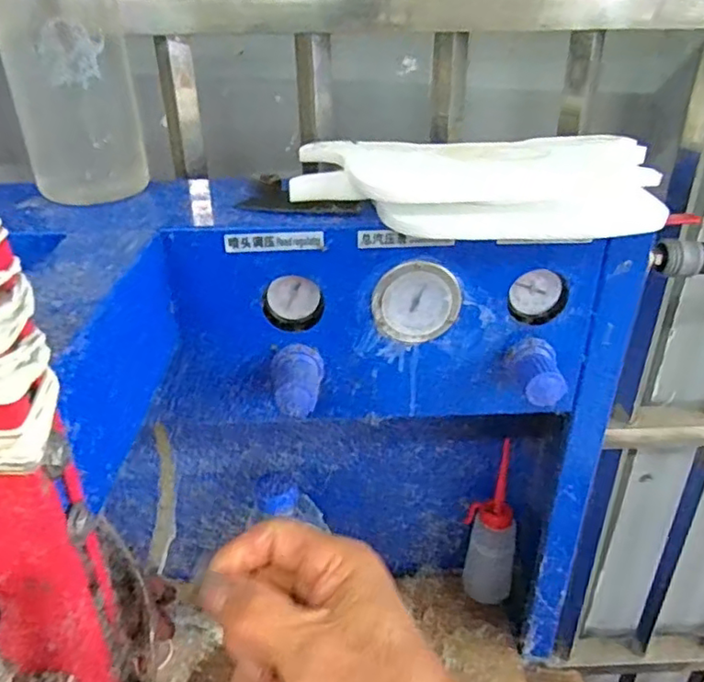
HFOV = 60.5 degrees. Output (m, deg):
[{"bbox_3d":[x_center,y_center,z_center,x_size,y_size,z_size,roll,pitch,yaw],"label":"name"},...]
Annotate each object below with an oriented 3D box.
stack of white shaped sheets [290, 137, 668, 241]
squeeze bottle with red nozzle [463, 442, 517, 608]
[{"bbox_3d":[0.088,-0.110,0.409,0.235,0.039,0.126,5,30,8],"label":"stack of white shaped sheets"},{"bbox_3d":[0.145,0.194,0.617,0.046,0.173,0.046,0,30,0],"label":"squeeze bottle with red nozzle"}]

